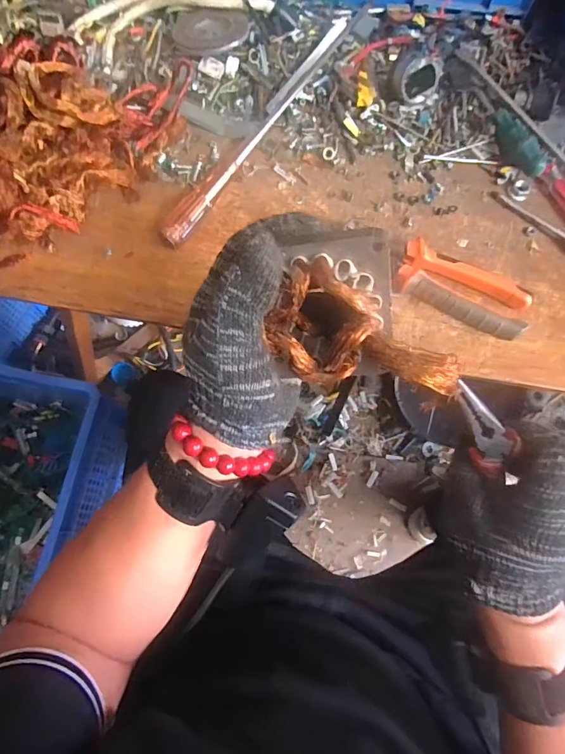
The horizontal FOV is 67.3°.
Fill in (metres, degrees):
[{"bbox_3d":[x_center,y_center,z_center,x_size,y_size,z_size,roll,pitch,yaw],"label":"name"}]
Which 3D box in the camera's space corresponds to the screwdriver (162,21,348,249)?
[{"bbox_3d":[-0.027,-0.271,0.463,0.025,0.025,0.328,31,73,9],"label":"screwdriver"}]

